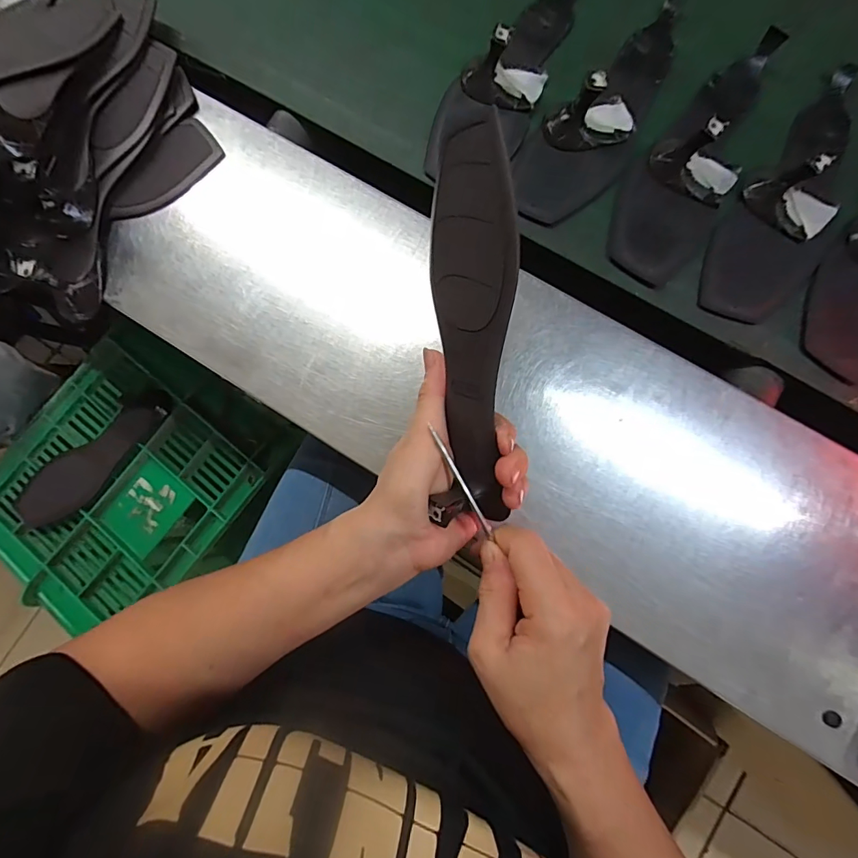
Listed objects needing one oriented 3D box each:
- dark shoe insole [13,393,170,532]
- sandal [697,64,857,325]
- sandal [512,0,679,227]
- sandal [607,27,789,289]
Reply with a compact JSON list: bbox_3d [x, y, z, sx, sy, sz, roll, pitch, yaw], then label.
[{"bbox_3d":[-0.425,0.043,0.581,0.234,0.011,0.074,-34,91,1],"label":"dark shoe insole"},{"bbox_3d":[0.297,-0.188,0.347,0.075,0.047,0.229,34,85,8],"label":"sandal"},{"bbox_3d":[0.149,-0.274,0.368,0.081,0.043,0.236,34,85,7],"label":"sandal"},{"bbox_3d":[0.222,-0.227,0.363,0.078,0.051,0.229,33,85,7],"label":"sandal"}]

